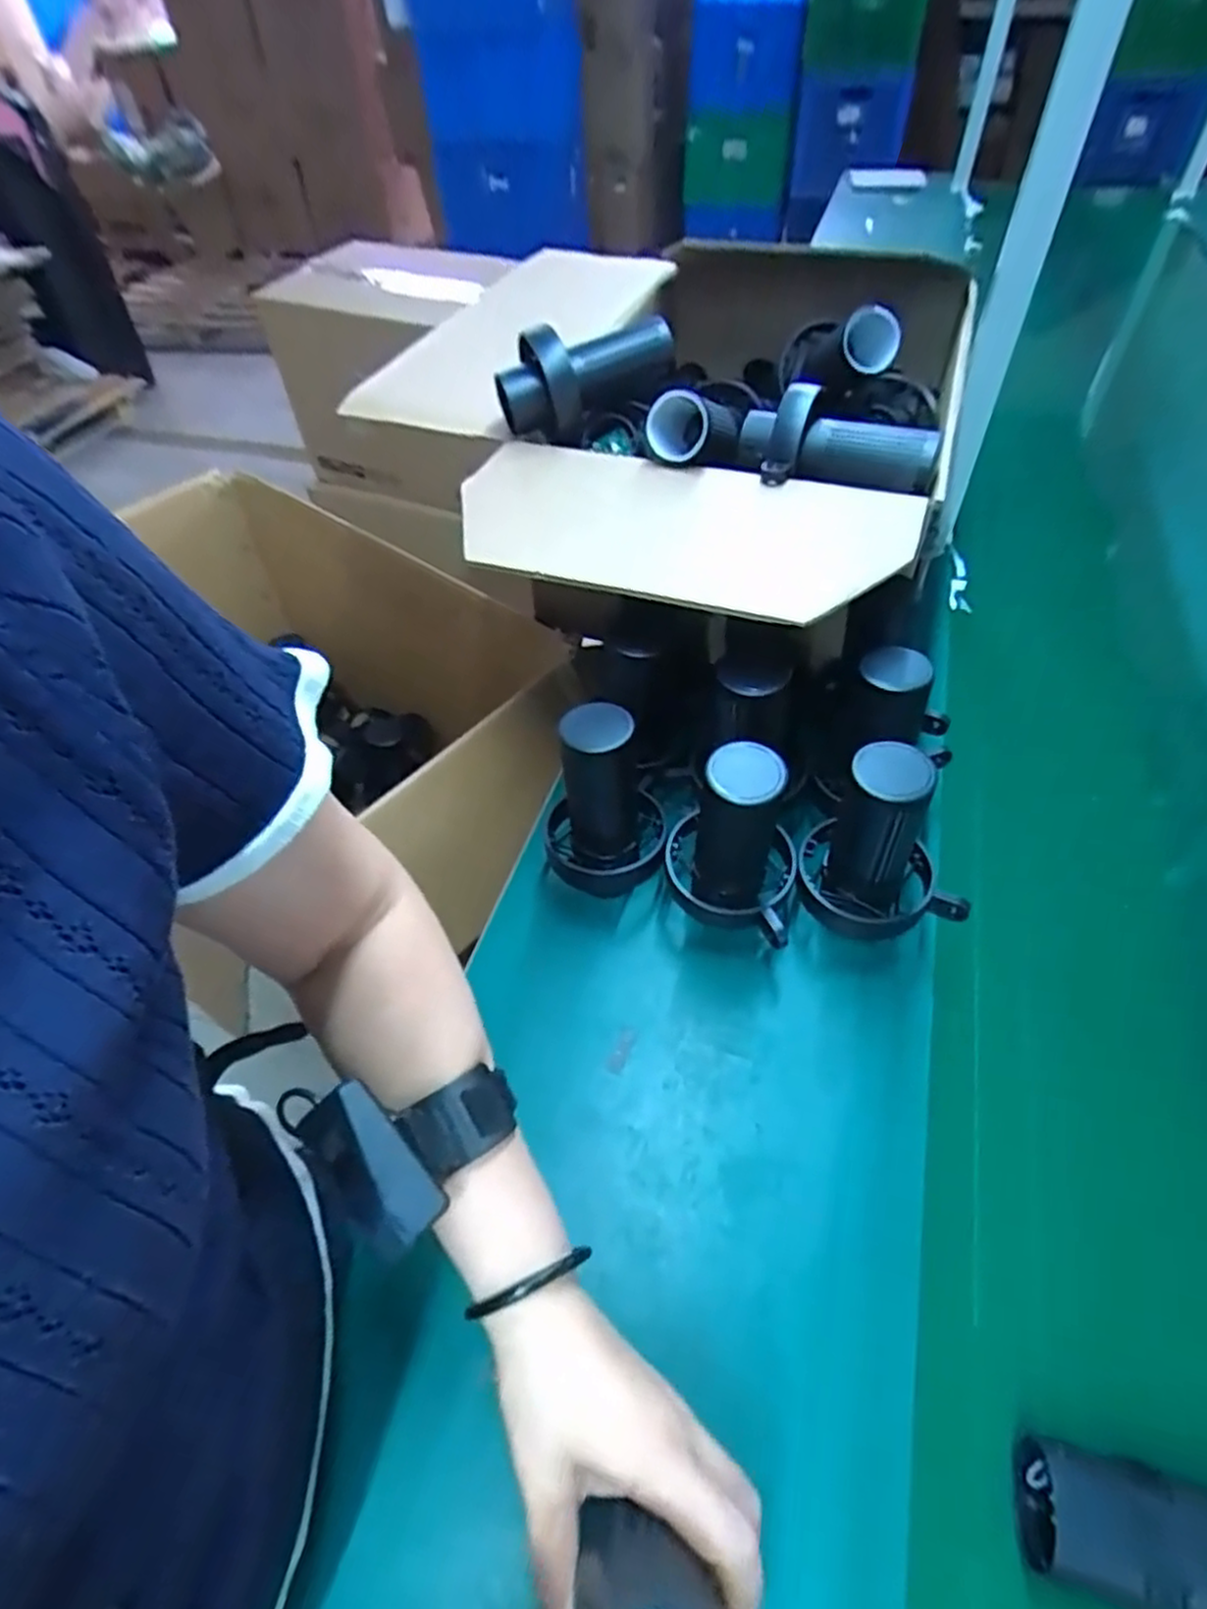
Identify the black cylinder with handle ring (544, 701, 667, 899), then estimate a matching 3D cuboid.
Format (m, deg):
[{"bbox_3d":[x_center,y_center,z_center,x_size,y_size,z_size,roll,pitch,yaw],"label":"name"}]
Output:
[{"bbox_3d":[-0.001,0.003,0.581,0.095,0.177,0.097,-5,48,-1],"label":"black cylinder with handle ring"}]

